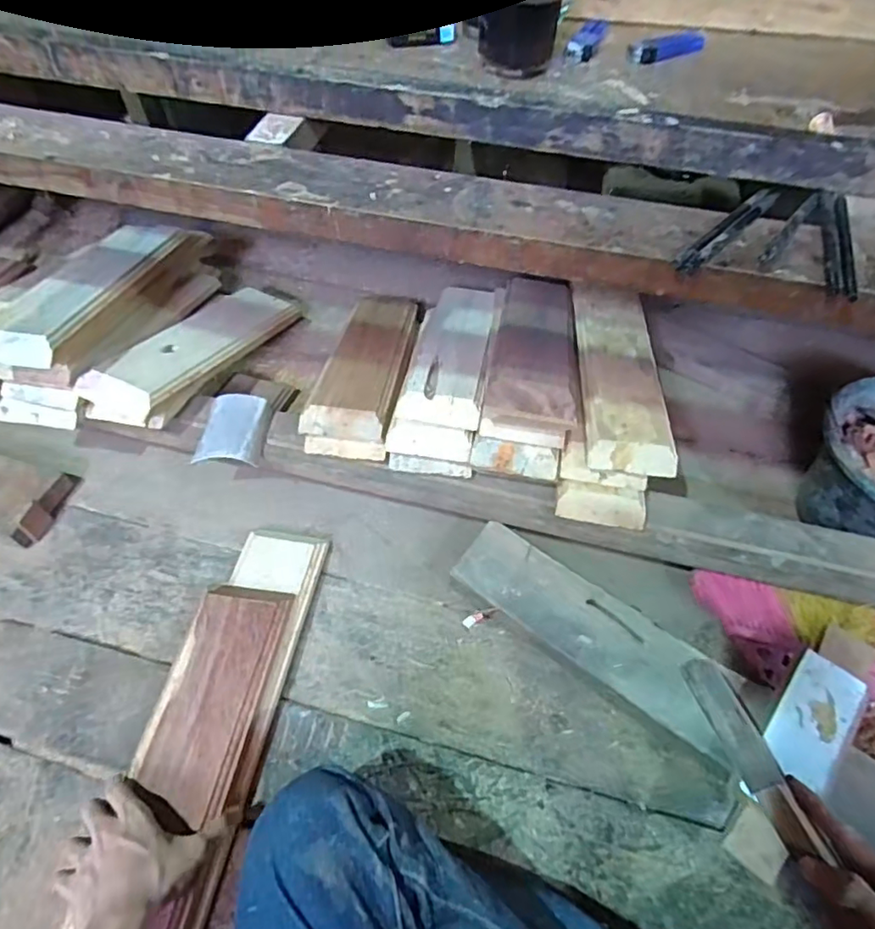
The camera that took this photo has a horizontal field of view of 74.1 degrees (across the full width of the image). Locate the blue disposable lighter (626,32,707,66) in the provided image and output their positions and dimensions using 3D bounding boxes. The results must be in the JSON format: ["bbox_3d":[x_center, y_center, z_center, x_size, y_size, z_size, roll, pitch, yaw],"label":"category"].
[{"bbox_3d":[0.219,-0.390,0.542,0.095,0.012,0.022,-23,59,-21],"label":"blue disposable lighter"}]

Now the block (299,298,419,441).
[{"bbox_3d":[-0.101,-0.161,0.868,0.106,0.034,0.348,7,41,2],"label":"block"}]

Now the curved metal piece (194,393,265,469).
[{"bbox_3d":[-0.271,-0.049,0.770,0.079,0.030,0.096,7,53,0],"label":"curved metal piece"}]

